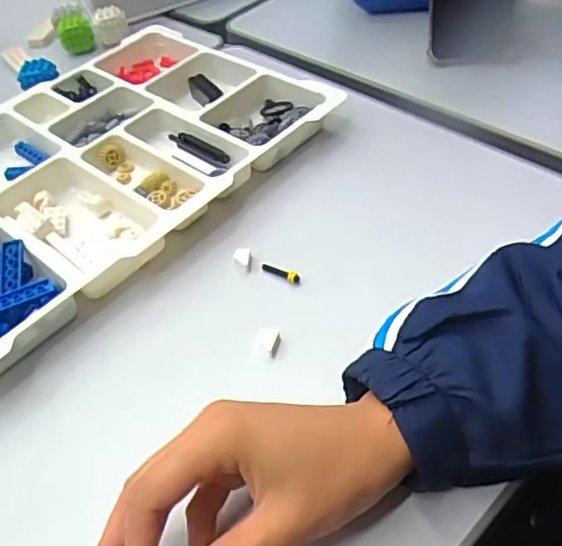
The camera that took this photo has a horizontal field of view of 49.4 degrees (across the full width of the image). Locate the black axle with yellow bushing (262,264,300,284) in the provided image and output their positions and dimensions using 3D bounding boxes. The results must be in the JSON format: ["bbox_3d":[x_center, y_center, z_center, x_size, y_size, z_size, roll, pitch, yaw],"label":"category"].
[{"bbox_3d":[0.000,0.000,0.427,0.030,0.009,0.007,25,56,29],"label":"black axle with yellow bushing"}]

